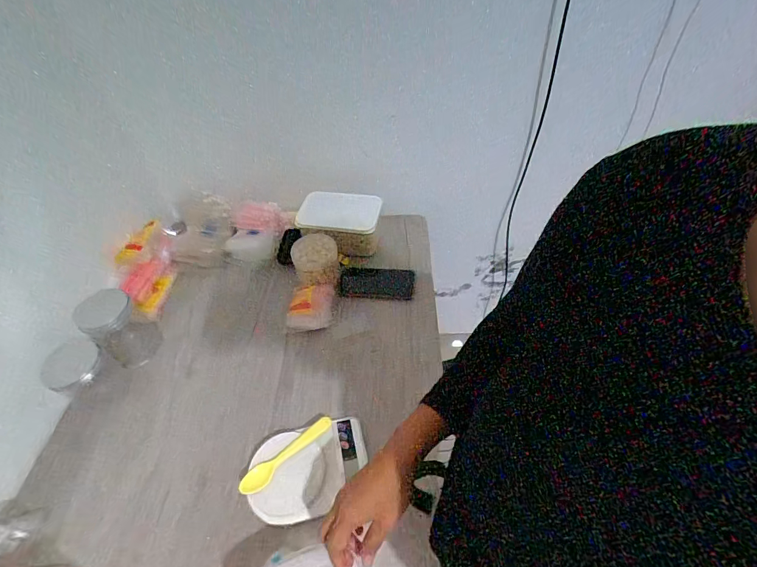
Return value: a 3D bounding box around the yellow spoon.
[{"bbox_3d":[-0.137,0.259,0.574,0.156,0.023,0.031,-36,57,-25],"label":"yellow spoon"}]

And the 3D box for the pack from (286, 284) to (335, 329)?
[{"bbox_3d":[-0.136,0.048,0.757,0.090,0.039,0.092,-1,49,1],"label":"pack"}]

